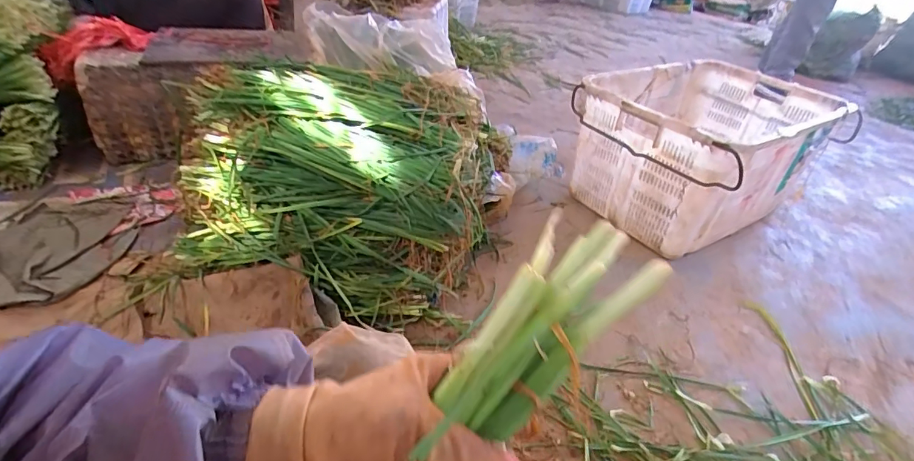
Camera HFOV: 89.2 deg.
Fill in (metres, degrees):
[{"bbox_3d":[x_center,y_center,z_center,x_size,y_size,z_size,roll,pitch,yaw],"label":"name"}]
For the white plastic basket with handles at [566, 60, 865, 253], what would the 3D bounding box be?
[{"bbox_3d":[0.741,-0.253,1.397,0.736,0.337,0.474,-18,42,-30],"label":"white plastic basket with handles"}]

